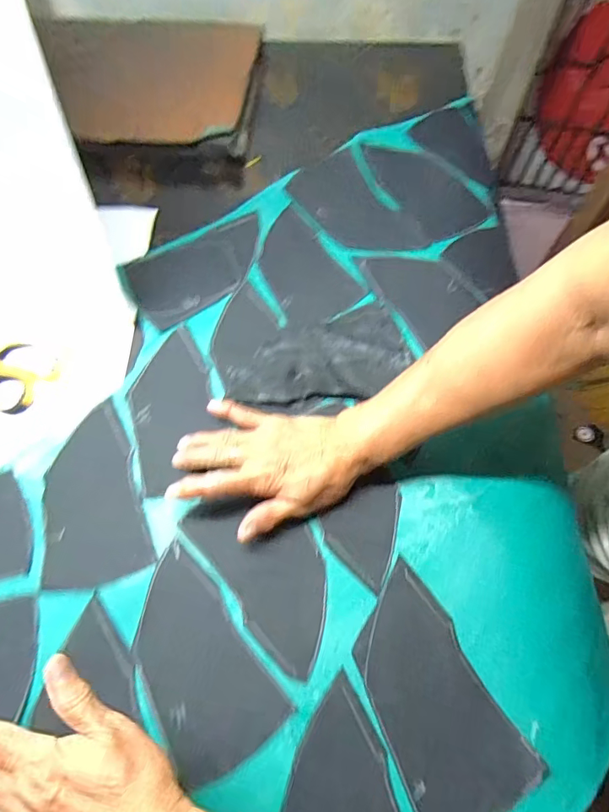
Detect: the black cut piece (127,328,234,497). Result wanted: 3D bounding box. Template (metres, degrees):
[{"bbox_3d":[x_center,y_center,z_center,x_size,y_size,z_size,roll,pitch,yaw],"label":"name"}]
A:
[{"bbox_3d":[-0.133,0.004,0.480,0.078,0.013,0.172,3,65,2],"label":"black cut piece"}]

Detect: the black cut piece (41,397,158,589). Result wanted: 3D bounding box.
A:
[{"bbox_3d":[-0.195,0.080,0.436,0.087,0.005,0.158,-18,67,-7],"label":"black cut piece"}]

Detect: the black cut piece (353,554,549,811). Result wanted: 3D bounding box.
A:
[{"bbox_3d":[0.095,0.223,0.371,0.091,0.004,0.172,-29,69,-11],"label":"black cut piece"}]

